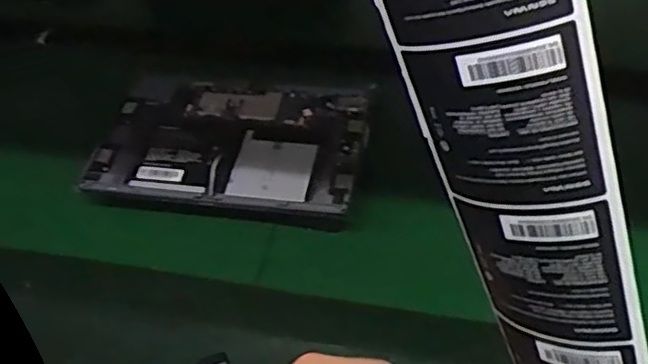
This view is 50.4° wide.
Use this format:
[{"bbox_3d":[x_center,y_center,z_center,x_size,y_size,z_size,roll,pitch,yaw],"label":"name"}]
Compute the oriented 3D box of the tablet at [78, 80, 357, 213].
[{"bbox_3d":[-0.094,-0.040,0.676,0.254,0.013,0.152,5,48,10],"label":"tablet"}]

